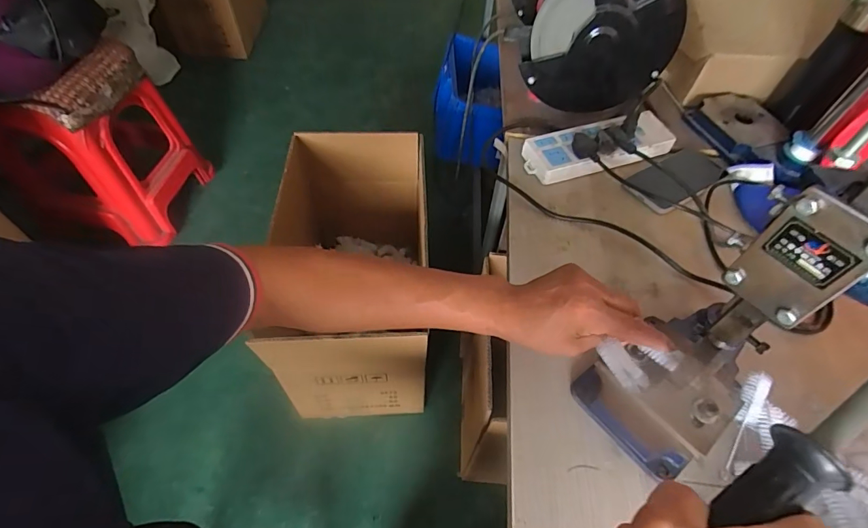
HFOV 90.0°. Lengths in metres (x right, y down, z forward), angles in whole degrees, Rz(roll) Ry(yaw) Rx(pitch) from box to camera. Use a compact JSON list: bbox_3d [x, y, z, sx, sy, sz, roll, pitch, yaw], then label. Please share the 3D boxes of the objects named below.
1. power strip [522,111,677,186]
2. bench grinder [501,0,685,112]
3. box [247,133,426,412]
[{"bbox_3d":[0.254,-0.182,0.668,0.237,0.032,0.083,-18,55,-17],"label":"power strip"},{"bbox_3d":[0.235,-0.440,0.721,0.216,0.215,0.327,0,52,-4],"label":"bench grinder"},{"bbox_3d":[-0.180,0.038,1.074,0.339,0.462,0.583,0,52,-4],"label":"box"}]

